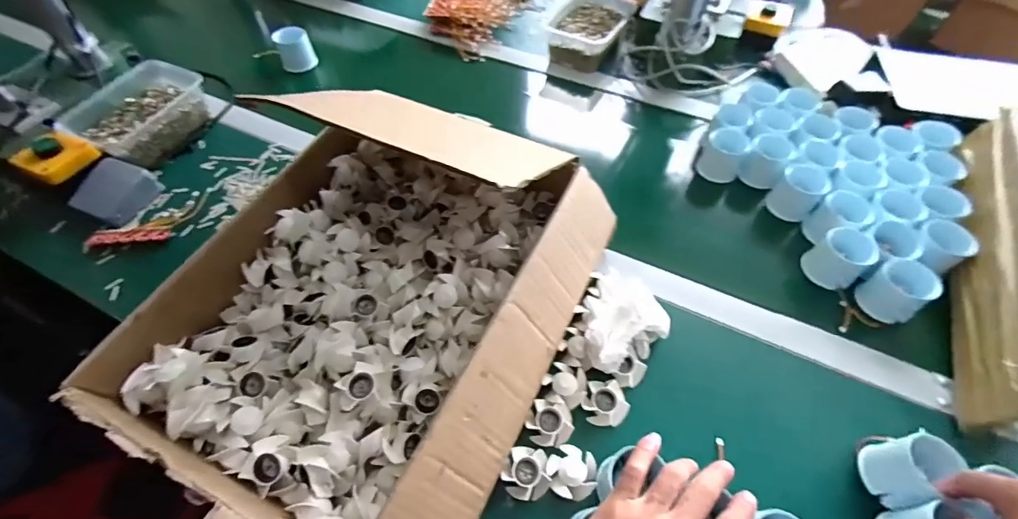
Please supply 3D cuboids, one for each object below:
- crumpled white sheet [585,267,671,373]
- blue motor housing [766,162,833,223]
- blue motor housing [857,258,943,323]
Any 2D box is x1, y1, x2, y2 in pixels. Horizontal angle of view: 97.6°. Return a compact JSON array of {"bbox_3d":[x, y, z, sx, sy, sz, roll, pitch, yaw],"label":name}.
[{"bbox_3d":[0.113,0.055,0.462,0.111,0.053,0.092,-28,61,-18],"label":"crumpled white sheet"},{"bbox_3d":[0.374,-0.089,0.574,0.052,0.055,0.051,0,56,0],"label":"blue motor housing"},{"bbox_3d":[0.428,0.035,0.493,0.043,0.057,0.054,-29,61,-18],"label":"blue motor housing"}]

